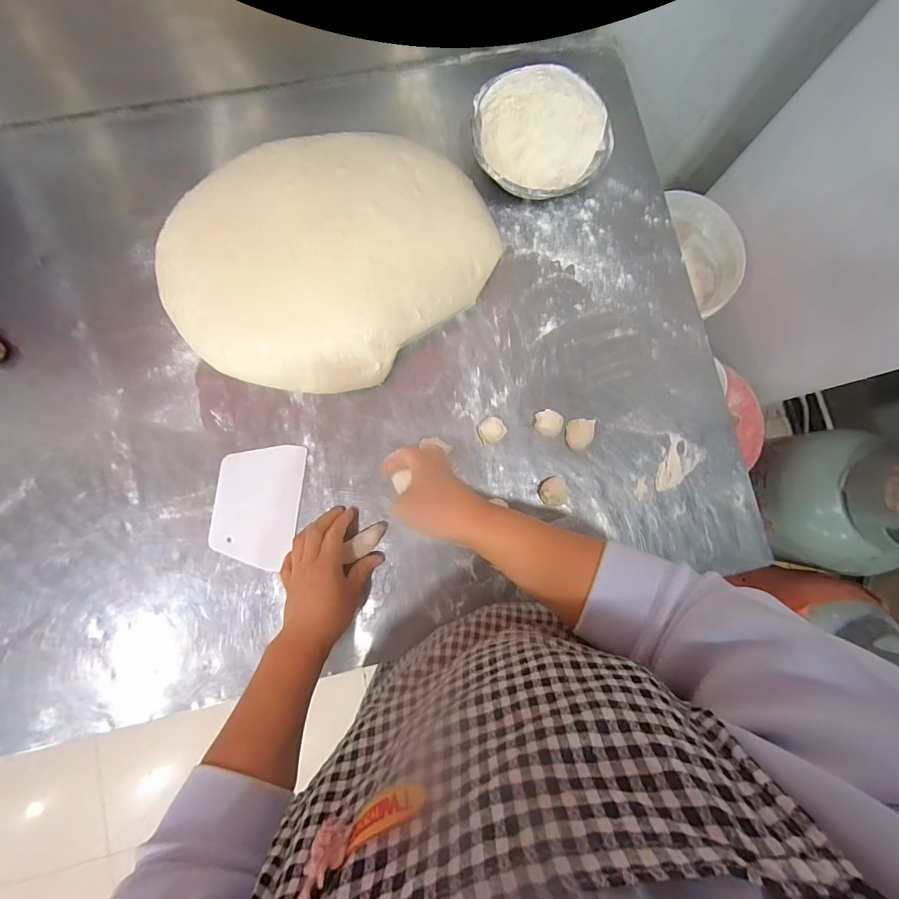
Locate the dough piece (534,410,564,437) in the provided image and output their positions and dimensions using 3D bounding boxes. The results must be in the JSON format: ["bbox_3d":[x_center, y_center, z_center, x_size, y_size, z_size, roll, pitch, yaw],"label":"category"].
[{"bbox_3d":[0.123,-0.031,0.498,0.031,0.026,0.033,5,83,-2],"label":"dough piece"}]

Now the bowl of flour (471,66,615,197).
[{"bbox_3d":[0.119,-0.403,0.527,0.171,0.066,0.157,0,84,-2],"label":"bowl of flour"}]

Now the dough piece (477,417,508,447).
[{"bbox_3d":[0.054,-0.024,0.495,0.035,0.022,0.030,-29,86,-5],"label":"dough piece"}]

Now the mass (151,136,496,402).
[{"bbox_3d":[-0.156,-0.250,0.498,0.374,0.070,0.328,-41,87,-6],"label":"mass"}]

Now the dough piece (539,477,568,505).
[{"bbox_3d":[0.127,0.052,0.491,0.033,0.020,0.035,0,84,-2],"label":"dough piece"}]

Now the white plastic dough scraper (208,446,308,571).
[{"bbox_3d":[-0.233,0.066,0.482,0.100,0.005,0.142,6,85,1],"label":"white plastic dough scraper"}]

